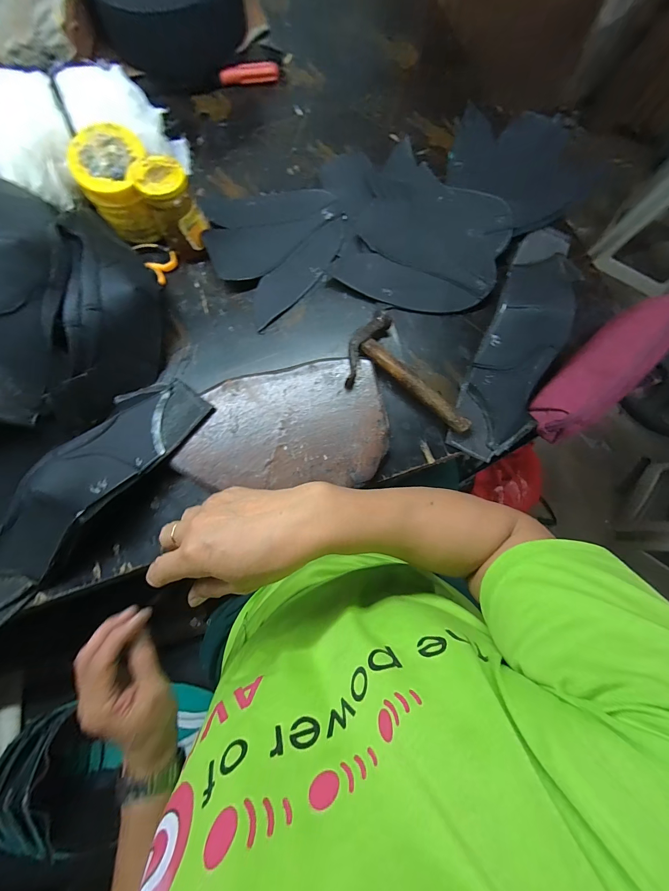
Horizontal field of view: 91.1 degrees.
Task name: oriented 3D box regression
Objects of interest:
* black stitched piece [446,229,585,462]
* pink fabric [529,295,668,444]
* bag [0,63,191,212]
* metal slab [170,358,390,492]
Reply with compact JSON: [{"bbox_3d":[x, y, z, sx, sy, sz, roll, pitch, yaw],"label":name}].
[{"bbox_3d":[0.242,-0.151,0.416,0.094,0.075,0.339,22,79,4],"label":"black stitched piece"},{"bbox_3d":[0.327,-0.092,0.392,0.204,0.060,0.069,-44,81,-9],"label":"pink fabric"},{"bbox_3d":[-0.323,-0.407,0.432,0.230,0.116,0.104,-35,80,-7],"label":"bag"},{"bbox_3d":[-0.061,-0.028,0.416,0.244,0.020,0.155,-2,78,-1],"label":"metal slab"}]

